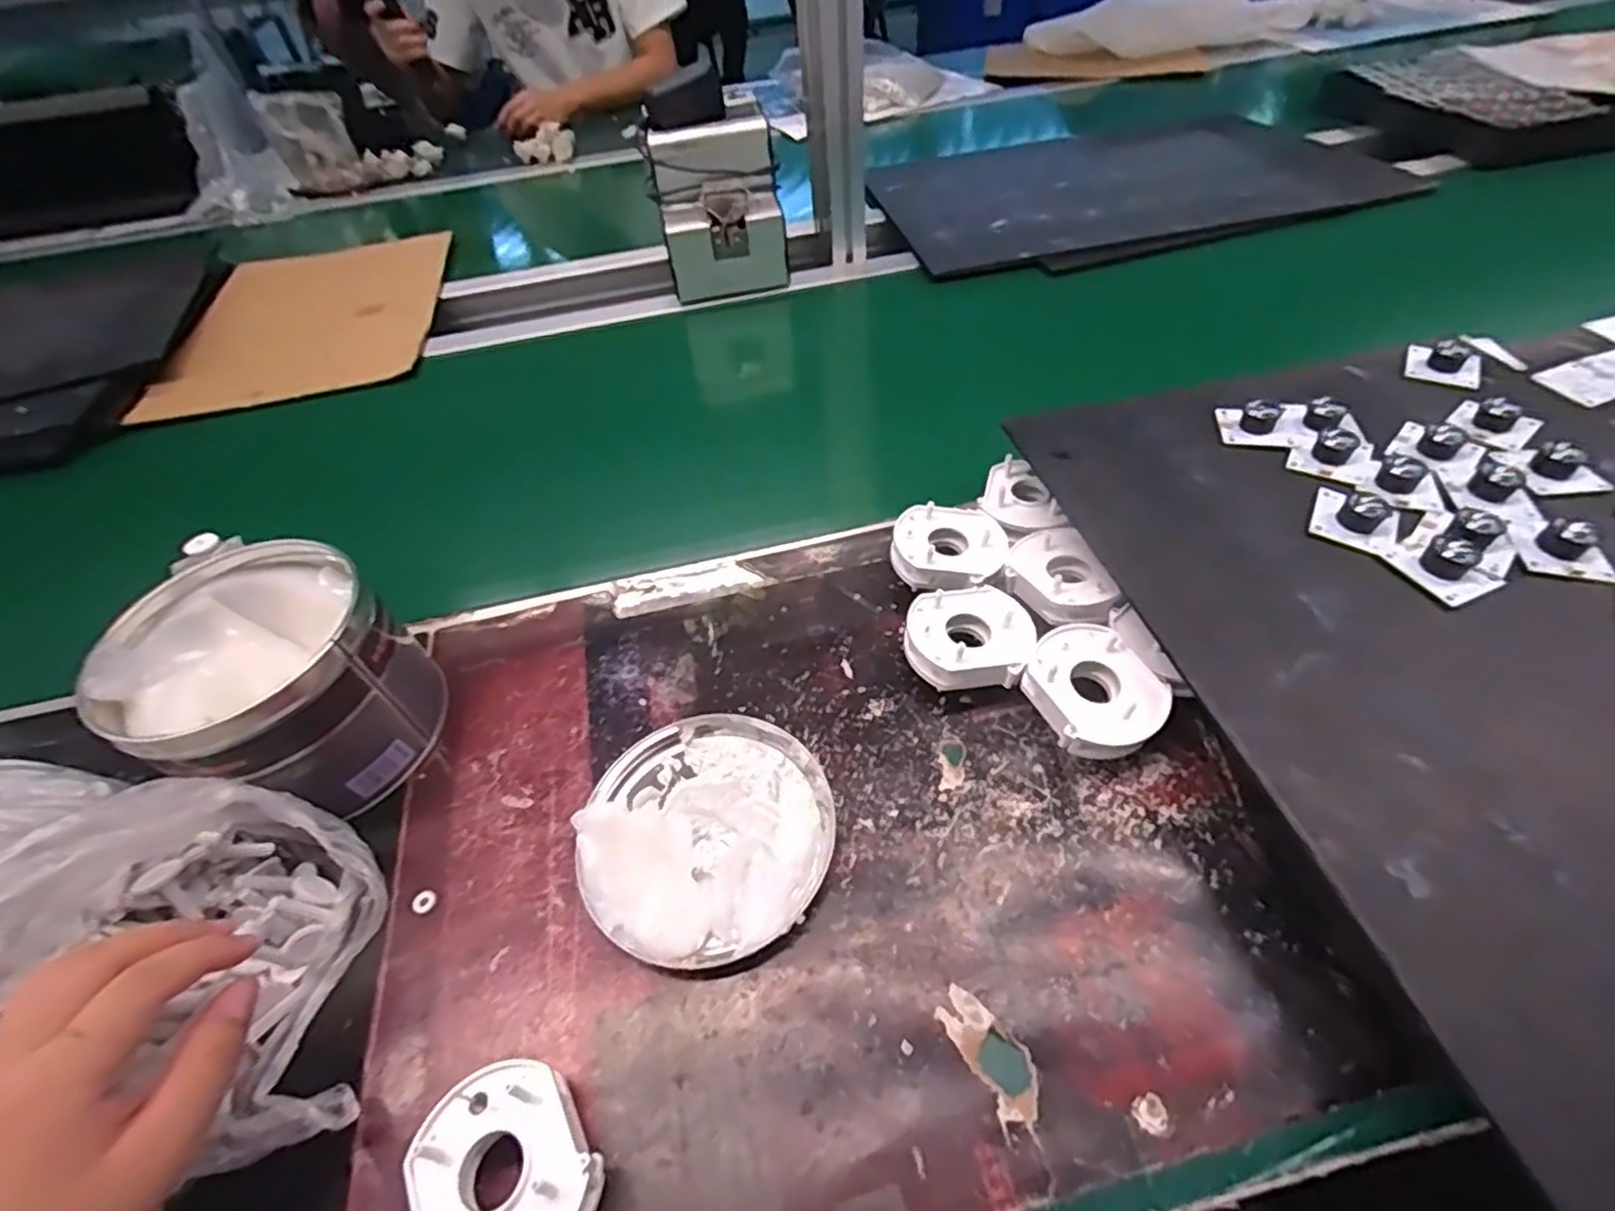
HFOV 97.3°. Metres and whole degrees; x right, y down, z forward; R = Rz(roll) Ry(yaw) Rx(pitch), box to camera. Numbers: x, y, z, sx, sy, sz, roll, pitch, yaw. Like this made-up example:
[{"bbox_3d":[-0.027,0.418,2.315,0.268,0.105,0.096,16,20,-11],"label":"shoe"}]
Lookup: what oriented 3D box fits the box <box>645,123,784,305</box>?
[{"bbox_3d":[-0.092,-0.416,0.754,0.124,0.136,0.078,-10,49,-3],"label":"box"}]

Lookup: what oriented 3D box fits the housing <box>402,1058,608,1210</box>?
[{"bbox_3d":[-0.114,0.217,0.270,0.061,0.034,0.071,-33,54,-22],"label":"housing"}]

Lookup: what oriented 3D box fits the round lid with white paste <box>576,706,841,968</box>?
[{"bbox_3d":[-0.051,0.111,0.362,0.122,0.025,0.129,-3,49,3],"label":"round lid with white paste"}]

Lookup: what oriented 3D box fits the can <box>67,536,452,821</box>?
[{"bbox_3d":[-0.289,0.044,0.395,0.131,0.098,0.117,26,56,25],"label":"can"}]

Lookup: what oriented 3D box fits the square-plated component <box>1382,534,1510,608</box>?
[{"bbox_3d":[0.338,-0.023,0.374,0.038,0.018,0.042,-24,52,-14],"label":"square-plated component"}]

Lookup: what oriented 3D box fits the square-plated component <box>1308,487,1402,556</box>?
[{"bbox_3d":[0.313,-0.051,0.401,0.043,0.015,0.042,27,57,25],"label":"square-plated component"}]

